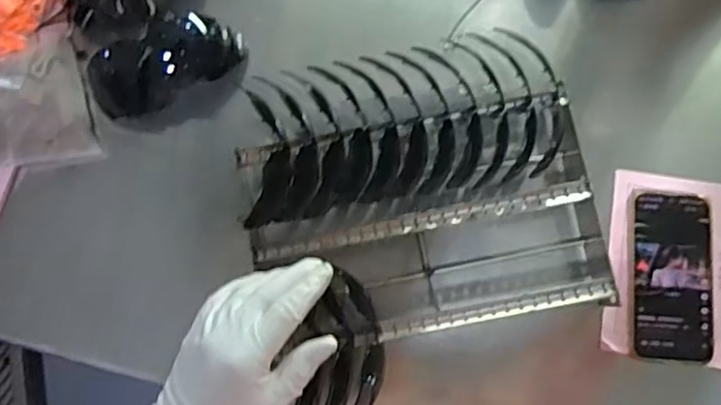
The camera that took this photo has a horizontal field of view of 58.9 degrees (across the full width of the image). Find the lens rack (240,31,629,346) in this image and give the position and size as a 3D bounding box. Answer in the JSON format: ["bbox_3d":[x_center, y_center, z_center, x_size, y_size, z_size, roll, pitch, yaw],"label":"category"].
[{"bbox_3d":[0.056,-0.014,0.585,0.309,0.097,0.266,-12,83,-1],"label":"lens rack"}]

